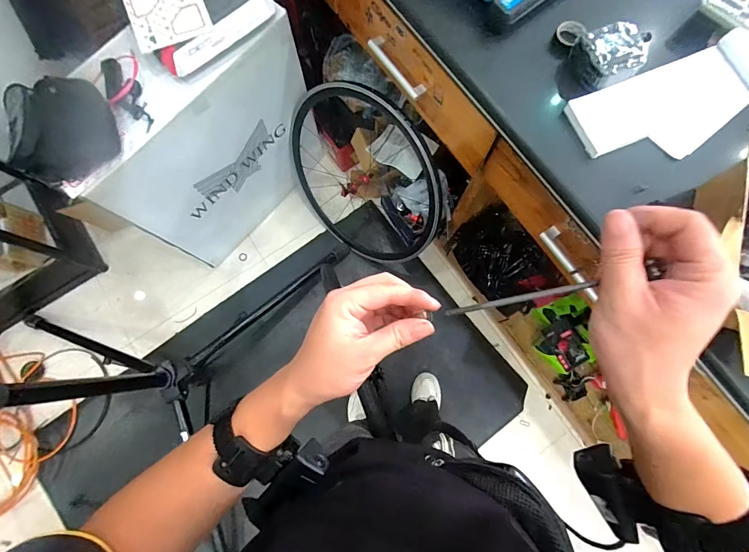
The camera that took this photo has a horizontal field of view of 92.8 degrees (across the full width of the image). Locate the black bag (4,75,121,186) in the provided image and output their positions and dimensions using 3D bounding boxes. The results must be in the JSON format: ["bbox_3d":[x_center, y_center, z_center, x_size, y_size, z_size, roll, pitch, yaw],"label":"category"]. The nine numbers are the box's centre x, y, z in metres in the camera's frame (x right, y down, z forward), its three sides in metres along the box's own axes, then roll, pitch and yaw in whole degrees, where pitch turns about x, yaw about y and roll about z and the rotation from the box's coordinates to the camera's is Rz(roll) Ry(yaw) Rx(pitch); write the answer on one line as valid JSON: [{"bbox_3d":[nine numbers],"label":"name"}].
[{"bbox_3d":[-0.685,-0.320,0.783,0.228,0.093,0.198,-35,79,-7],"label":"black bag"}]

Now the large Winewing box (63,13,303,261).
[{"bbox_3d":[-0.532,-0.413,1.169,0.260,0.658,0.678,41,81,9],"label":"large Winewing box"}]

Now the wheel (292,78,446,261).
[{"bbox_3d":[-0.057,-0.345,1.272,0.687,0.702,0.142,43,57,5],"label":"wheel"}]

